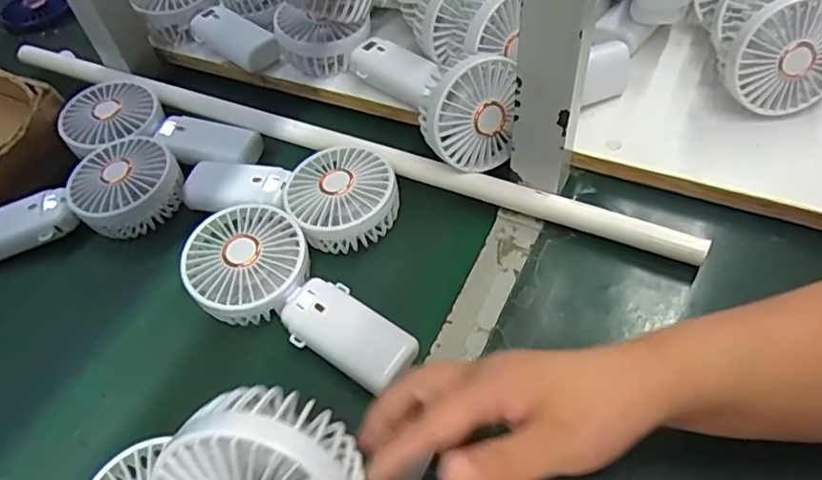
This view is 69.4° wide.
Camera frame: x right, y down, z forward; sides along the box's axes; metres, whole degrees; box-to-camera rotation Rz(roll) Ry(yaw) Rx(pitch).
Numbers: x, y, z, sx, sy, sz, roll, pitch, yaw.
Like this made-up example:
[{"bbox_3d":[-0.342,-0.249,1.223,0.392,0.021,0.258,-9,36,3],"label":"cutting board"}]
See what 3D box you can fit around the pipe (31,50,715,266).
[{"bbox_3d":[-0.096,-0.097,0.522,0.673,0.026,0.018,18,57,20],"label":"pipe"}]

